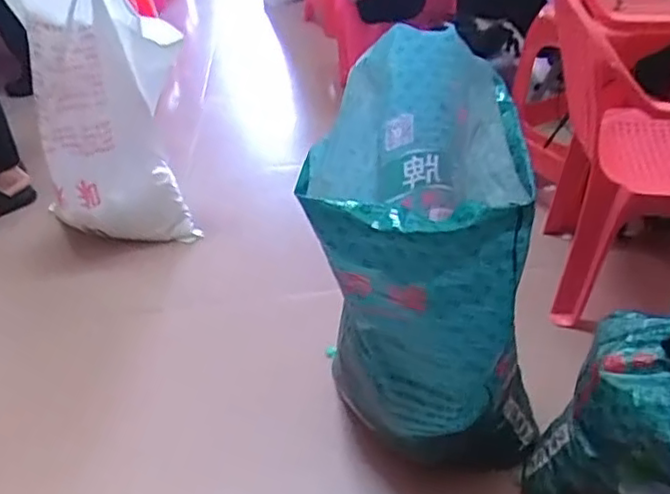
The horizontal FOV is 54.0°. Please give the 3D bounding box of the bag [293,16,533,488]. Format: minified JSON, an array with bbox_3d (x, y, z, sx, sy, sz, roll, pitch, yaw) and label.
[{"bbox_3d":[0.153,0.057,0.968,0.298,0.616,0.357,7,38,16],"label":"bag"}]

